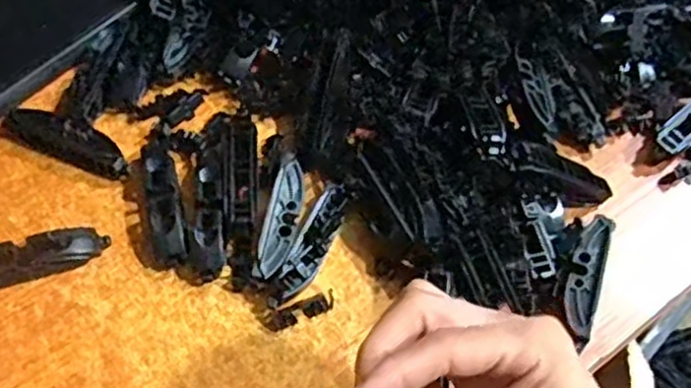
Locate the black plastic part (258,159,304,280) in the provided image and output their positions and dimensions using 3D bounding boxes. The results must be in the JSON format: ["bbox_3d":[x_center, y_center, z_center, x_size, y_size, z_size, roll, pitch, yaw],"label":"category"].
[{"bbox_3d":[-0.036,0.013,0.390,0.018,0.008,0.069,10,61,1],"label":"black plastic part"}]

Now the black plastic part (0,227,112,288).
[{"bbox_3d":[-0.172,0.036,0.379,0.082,0.020,0.020,-14,63,-11],"label":"black plastic part"}]

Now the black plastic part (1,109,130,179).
[{"bbox_3d":[-0.164,-0.033,0.412,0.082,0.014,0.022,22,62,8],"label":"black plastic part"}]

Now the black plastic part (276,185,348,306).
[{"bbox_3d":[-0.017,0.027,0.384,0.017,0.018,0.072,24,62,9],"label":"black plastic part"}]

